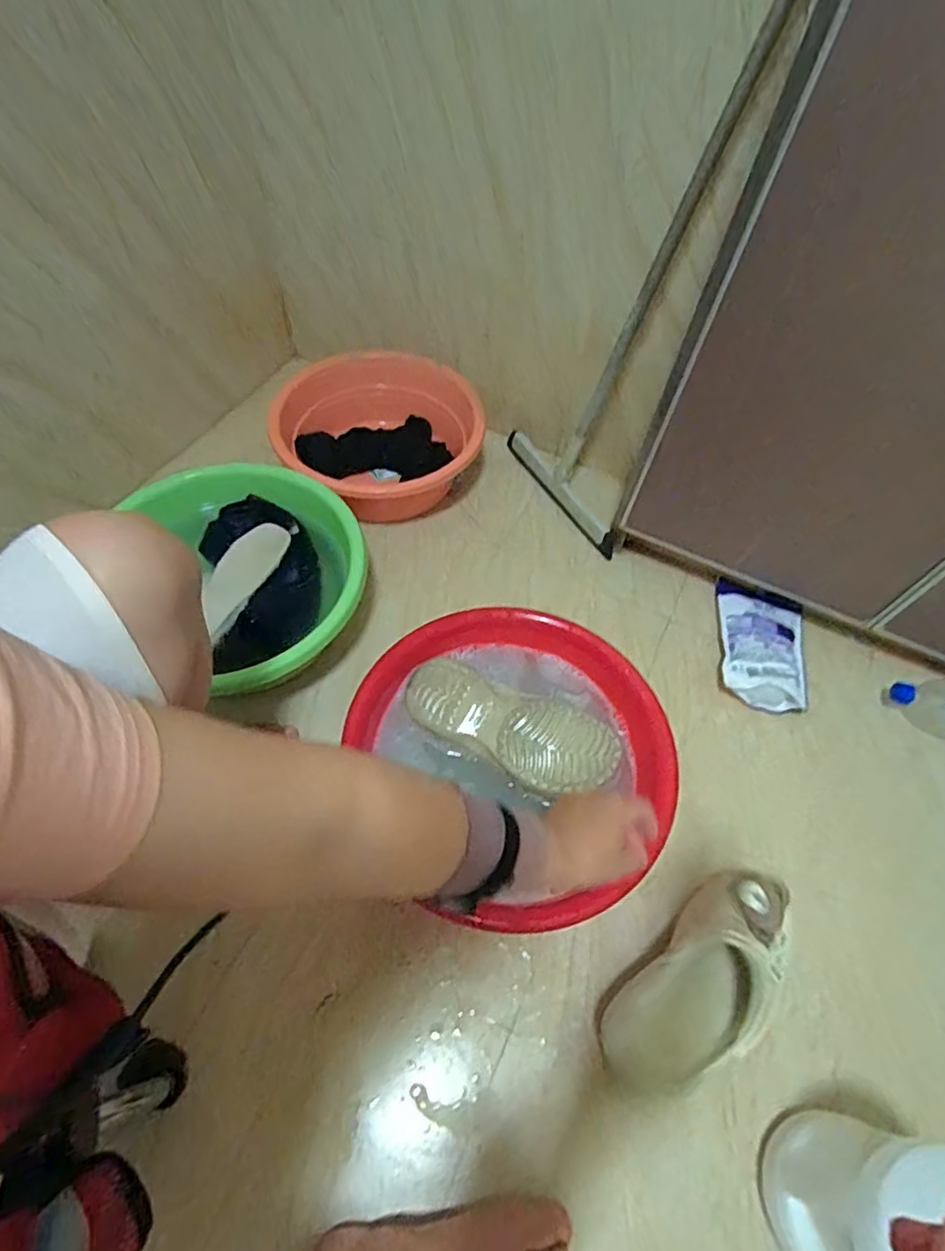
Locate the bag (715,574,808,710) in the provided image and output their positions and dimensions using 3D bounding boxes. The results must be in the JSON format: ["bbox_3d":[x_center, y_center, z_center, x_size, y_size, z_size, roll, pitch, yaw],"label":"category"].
[{"bbox_3d":[0.432,0.025,0.878,0.124,0.040,0.209,14,59,4],"label":"bag"}]

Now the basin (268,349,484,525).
[{"bbox_3d":[-0.137,-0.328,1.036,0.321,0.144,0.320,2,59,-3],"label":"basin"}]

